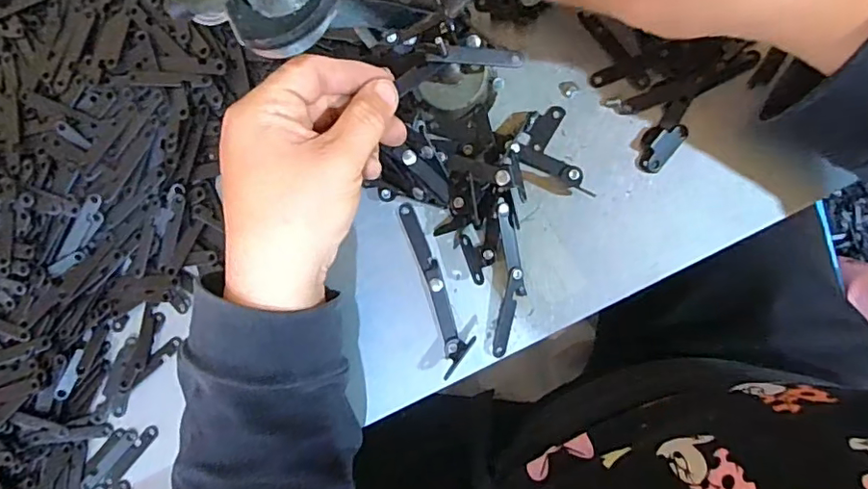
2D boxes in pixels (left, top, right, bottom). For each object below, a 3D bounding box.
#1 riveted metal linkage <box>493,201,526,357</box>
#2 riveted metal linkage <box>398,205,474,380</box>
[{"bbox_3d":[0.043,0.020,0.311,0.016,0.011,0.085,2,91,10],"label":"riveted metal linkage"},{"bbox_3d":[0.002,0.023,0.315,0.019,0.018,0.096,-17,88,10],"label":"riveted metal linkage"}]

